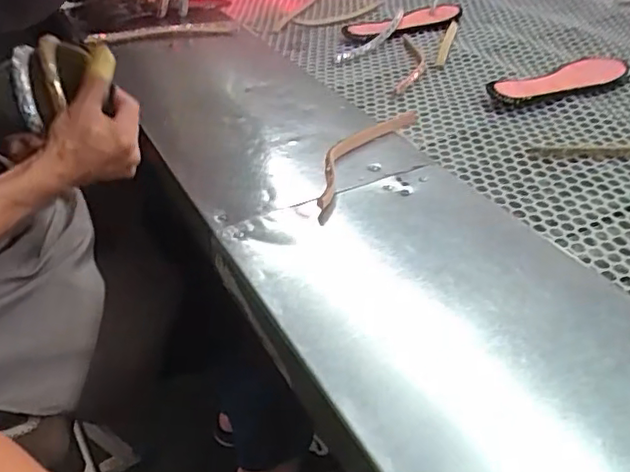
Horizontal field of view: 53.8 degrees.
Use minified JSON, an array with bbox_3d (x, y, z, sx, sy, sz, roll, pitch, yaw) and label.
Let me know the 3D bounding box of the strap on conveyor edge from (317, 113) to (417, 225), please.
[{"bbox_3d":[0.048,-0.092,0.637,0.042,0.015,0.242,14,38,20],"label":"strap on conveyor edge"}]

